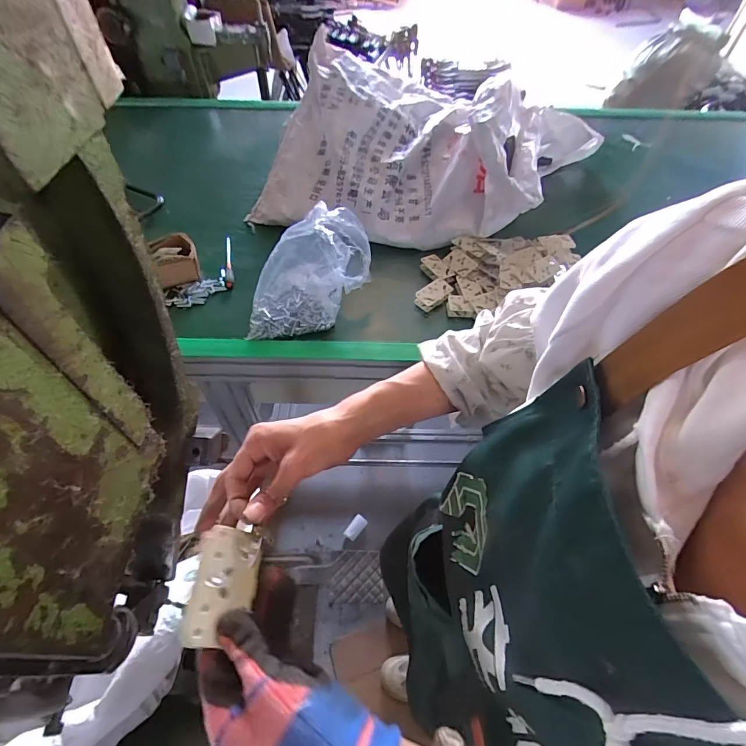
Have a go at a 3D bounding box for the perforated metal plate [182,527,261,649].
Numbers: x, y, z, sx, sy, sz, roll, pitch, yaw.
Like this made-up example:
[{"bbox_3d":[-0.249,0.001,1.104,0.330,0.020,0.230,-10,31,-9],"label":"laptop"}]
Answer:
[{"bbox_3d":[-0.112,0.159,0.307,0.044,0.025,0.074,25,49,-27],"label":"perforated metal plate"}]

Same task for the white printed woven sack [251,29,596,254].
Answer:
[{"bbox_3d":[0.144,-0.564,0.996,0.701,0.208,0.570,17,56,11],"label":"white printed woven sack"}]

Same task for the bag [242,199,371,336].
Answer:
[{"bbox_3d":[-0.118,-0.176,0.747,0.247,0.184,0.131,-12,55,-9],"label":"bag"}]

